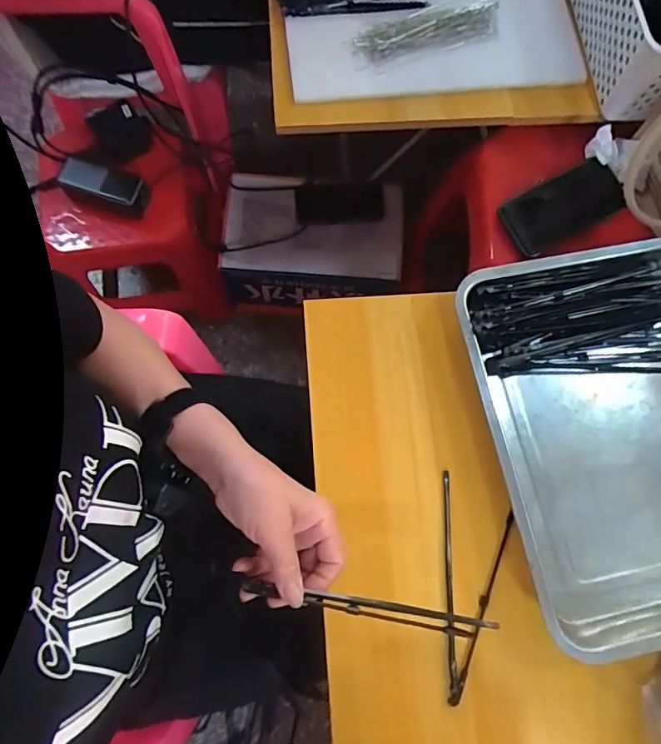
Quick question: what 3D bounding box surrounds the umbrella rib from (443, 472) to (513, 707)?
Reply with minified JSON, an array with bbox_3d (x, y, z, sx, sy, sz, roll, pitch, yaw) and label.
[{"bbox_3d":[0.132,0.187,0.430,0.062,0.009,0.187,3,76,-1],"label":"umbrella rib"}]

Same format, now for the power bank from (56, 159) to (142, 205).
[{"bbox_3d":[-0.365,-0.303,0.775,0.129,0.013,0.052,17,76,2],"label":"power bank"}]

